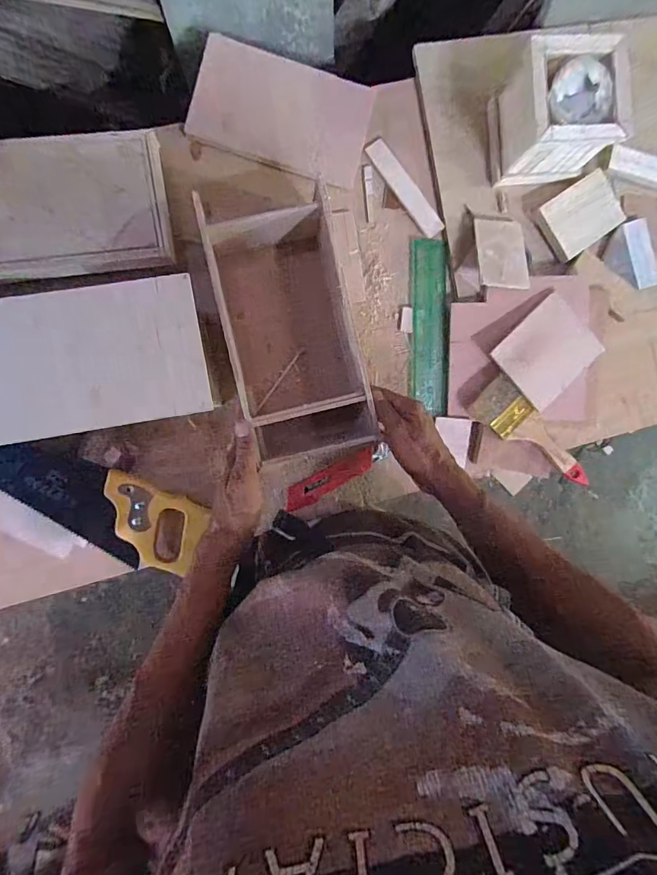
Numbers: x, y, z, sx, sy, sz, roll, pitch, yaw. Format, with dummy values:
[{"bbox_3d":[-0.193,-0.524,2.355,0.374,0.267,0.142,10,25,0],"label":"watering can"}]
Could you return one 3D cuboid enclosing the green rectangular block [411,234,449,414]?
[{"bbox_3d":[0.136,-0.146,0.594,0.049,0.009,0.226,-2,92,-6],"label":"green rectangular block"}]

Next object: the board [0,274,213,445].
[{"bbox_3d":[-0.234,-0.076,0.429,0.219,0.015,0.132,-10,93,-6],"label":"board"}]

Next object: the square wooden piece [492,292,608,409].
[{"bbox_3d":[0.282,-0.109,0.572,0.118,0.007,0.100,-43,91,-3],"label":"square wooden piece"}]

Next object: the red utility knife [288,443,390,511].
[{"bbox_3d":[0.011,0.051,0.584,0.148,0.020,0.031,-27,94,-5],"label":"red utility knife"}]

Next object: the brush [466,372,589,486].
[{"bbox_3d":[0.267,0.001,0.585,0.185,0.022,0.055,44,87,-5],"label":"brush"}]

